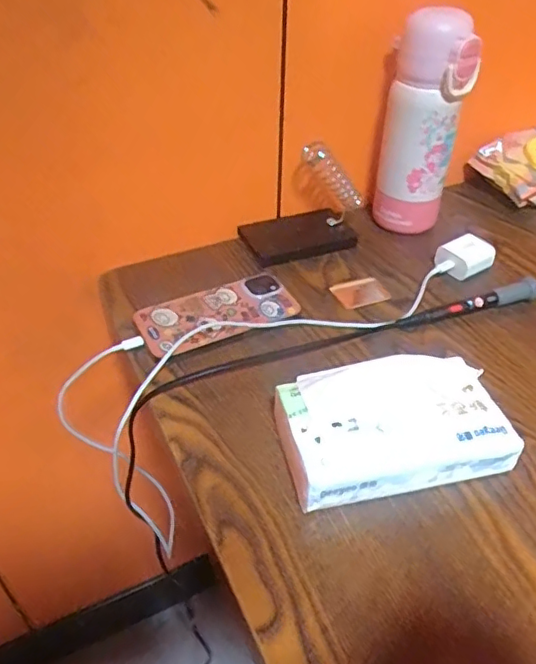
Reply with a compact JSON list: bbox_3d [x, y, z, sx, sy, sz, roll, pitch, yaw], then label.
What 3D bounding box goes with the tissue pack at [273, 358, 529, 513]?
[{"bbox_3d":[0.086,0.065,0.405,0.151,0.046,0.096,-8,42,-11],"label":"tissue pack"}]

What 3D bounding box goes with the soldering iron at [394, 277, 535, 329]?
[{"bbox_3d":[0.210,-0.030,0.527,0.188,0.023,0.016,-12,42,-15],"label":"soldering iron"}]

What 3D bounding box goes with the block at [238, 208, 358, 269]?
[{"bbox_3d":[0.032,-0.103,0.605,0.113,0.017,0.068,-19,45,-22],"label":"block"}]

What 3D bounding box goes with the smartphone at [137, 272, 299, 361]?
[{"bbox_3d":[-0.046,-0.018,0.508,0.140,0.015,0.065,-18,54,-24],"label":"smartphone"}]

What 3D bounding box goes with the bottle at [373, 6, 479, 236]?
[{"bbox_3d":[0.152,-0.195,0.562,0.064,0.212,0.056,-14,43,-16],"label":"bottle"}]

